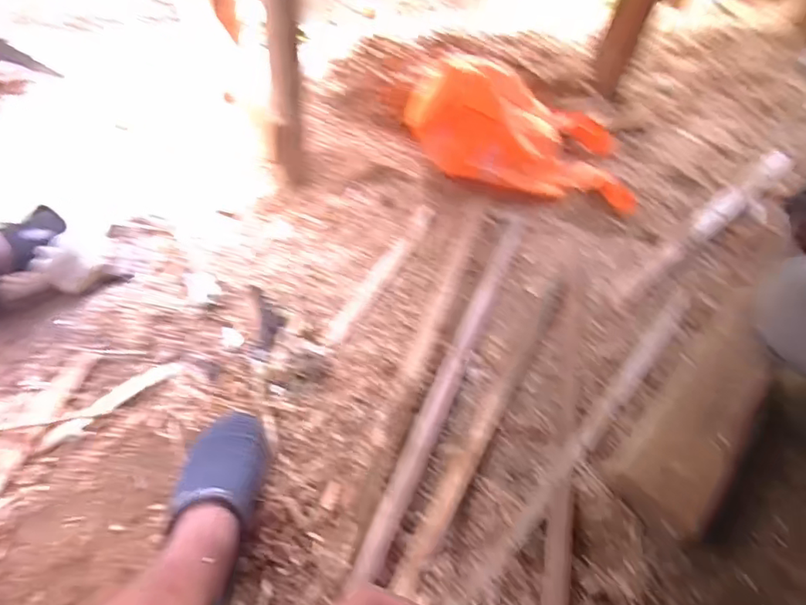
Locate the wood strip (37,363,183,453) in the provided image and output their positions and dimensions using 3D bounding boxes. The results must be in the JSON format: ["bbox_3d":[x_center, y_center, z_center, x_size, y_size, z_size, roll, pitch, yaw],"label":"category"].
[{"bbox_3d":[-0.409,0.141,0.791,0.197,0.009,0.033,-35,60,-29],"label":"wood strip"}]

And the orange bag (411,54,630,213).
[{"bbox_3d":[0.269,-0.352,1.201,0.498,0.186,0.304,7,47,-20],"label":"orange bag"}]

